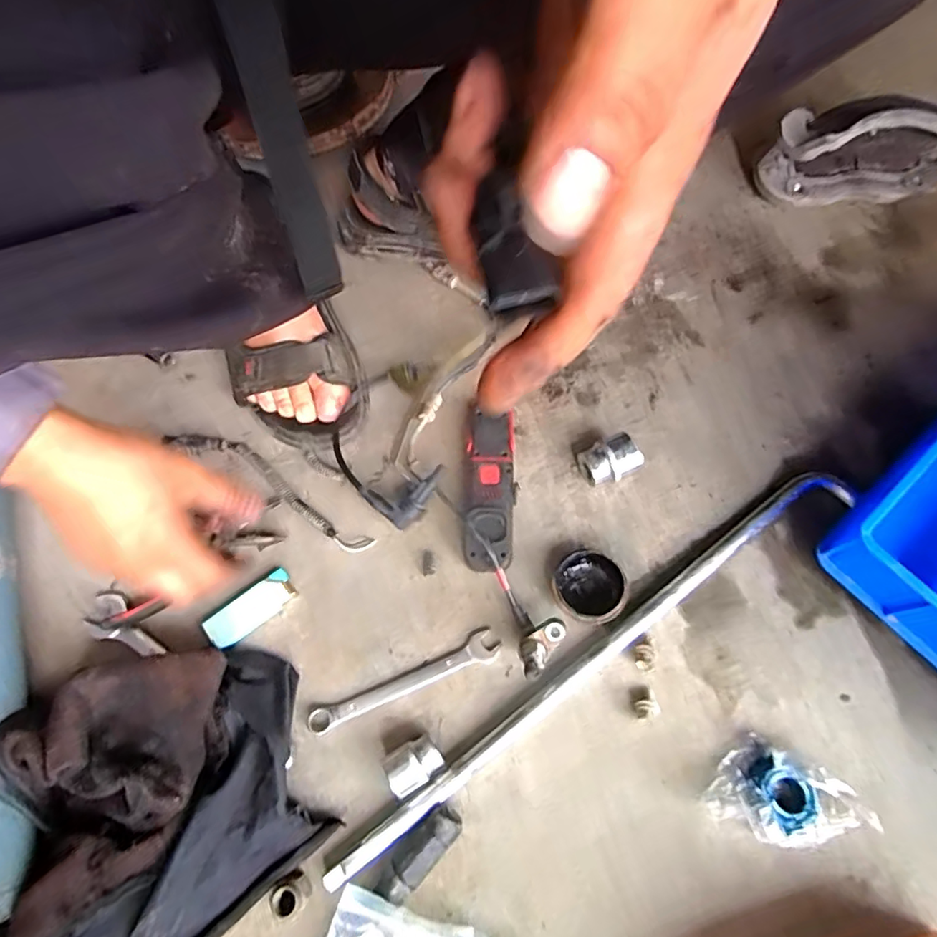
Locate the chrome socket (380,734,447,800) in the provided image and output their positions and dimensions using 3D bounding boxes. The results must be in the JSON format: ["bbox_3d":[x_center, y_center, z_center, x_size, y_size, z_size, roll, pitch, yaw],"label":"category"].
[{"bbox_3d":[-0.038,0.211,0.393,0.038,0.030,0.029,-29,69,-9],"label":"chrome socket"}]

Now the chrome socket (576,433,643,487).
[{"bbox_3d":[0.122,-0.004,0.475,0.043,0.040,0.035,-24,68,-7],"label":"chrome socket"}]

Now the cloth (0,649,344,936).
[{"bbox_3d":[-0.212,0.240,0.374,0.202,0.056,0.211,-22,68,-7],"label":"cloth"}]

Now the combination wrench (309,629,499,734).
[{"bbox_3d":[-0.048,0.167,0.426,0.152,0.009,0.024,-24,68,-7],"label":"combination wrench"}]

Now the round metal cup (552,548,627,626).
[{"bbox_3d":[0.096,0.096,0.439,0.053,0.028,0.056,-1,67,2],"label":"round metal cup"}]

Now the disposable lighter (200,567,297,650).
[{"bbox_3d":[-0.176,0.114,0.447,0.072,0.015,0.030,-40,71,-13],"label":"disposable lighter"}]

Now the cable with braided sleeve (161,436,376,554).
[{"bbox_3d":[-0.176,0.013,0.491,0.213,0.017,0.035,27,71,13],"label":"cable with braided sleeve"}]

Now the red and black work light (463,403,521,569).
[{"bbox_3d":[0.019,0.017,0.472,0.043,0.038,0.142,1,67,3],"label":"red and black work light"}]

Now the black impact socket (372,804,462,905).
[{"bbox_3d":[-0.033,0.264,0.377,0.024,0.024,0.067,41,75,17],"label":"black impact socket"}]

